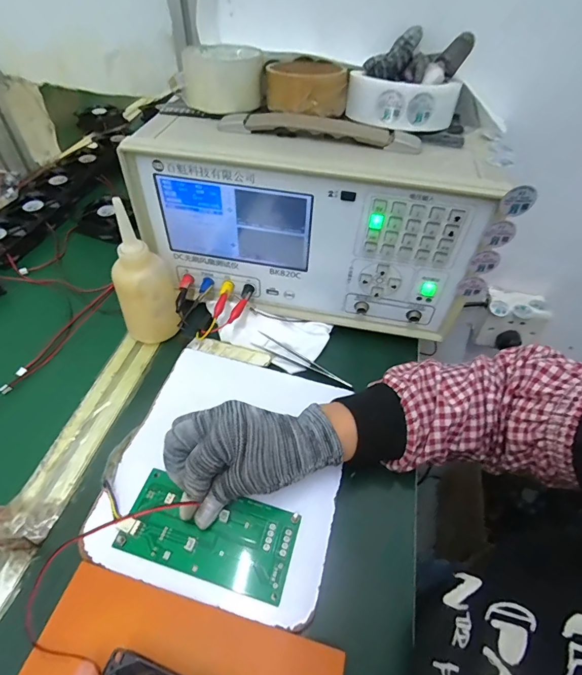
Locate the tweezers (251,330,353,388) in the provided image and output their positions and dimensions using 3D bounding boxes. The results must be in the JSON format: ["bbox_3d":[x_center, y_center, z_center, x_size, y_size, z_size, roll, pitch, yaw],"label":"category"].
[{"bbox_3d":[0.010,0.026,0.433,0.121,0.010,0.017,26,54,20],"label":"tweezers"}]

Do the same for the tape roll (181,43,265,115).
[{"bbox_3d":[-0.071,-0.270,0.407,0.079,0.046,0.085,-3,49,-3],"label":"tape roll"}]

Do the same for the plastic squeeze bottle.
[{"bbox_3d":[-0.160,-0.066,0.413,0.065,0.133,0.067,-19,52,-16],"label":"plastic squeeze bottle"}]

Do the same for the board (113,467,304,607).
[{"bbox_3d":[-0.065,0.154,0.311,0.134,0.007,0.064,13,50,5],"label":"board"}]

